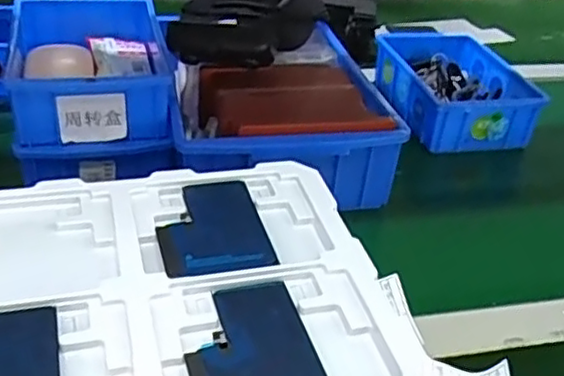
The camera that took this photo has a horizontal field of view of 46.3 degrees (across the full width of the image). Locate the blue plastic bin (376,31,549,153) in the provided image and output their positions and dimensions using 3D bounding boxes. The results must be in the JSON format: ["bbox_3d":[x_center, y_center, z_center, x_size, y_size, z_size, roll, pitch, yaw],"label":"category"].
[{"bbox_3d":[0.200,-0.120,0.781,0.133,0.057,0.203,-4,35,-15],"label":"blue plastic bin"}]

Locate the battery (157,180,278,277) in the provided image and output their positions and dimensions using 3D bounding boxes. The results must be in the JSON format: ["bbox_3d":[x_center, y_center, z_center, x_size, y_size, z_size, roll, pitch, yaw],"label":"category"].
[{"bbox_3d":[-0.047,0.023,0.425,0.068,0.004,0.092,-7,37,-18],"label":"battery"}]

